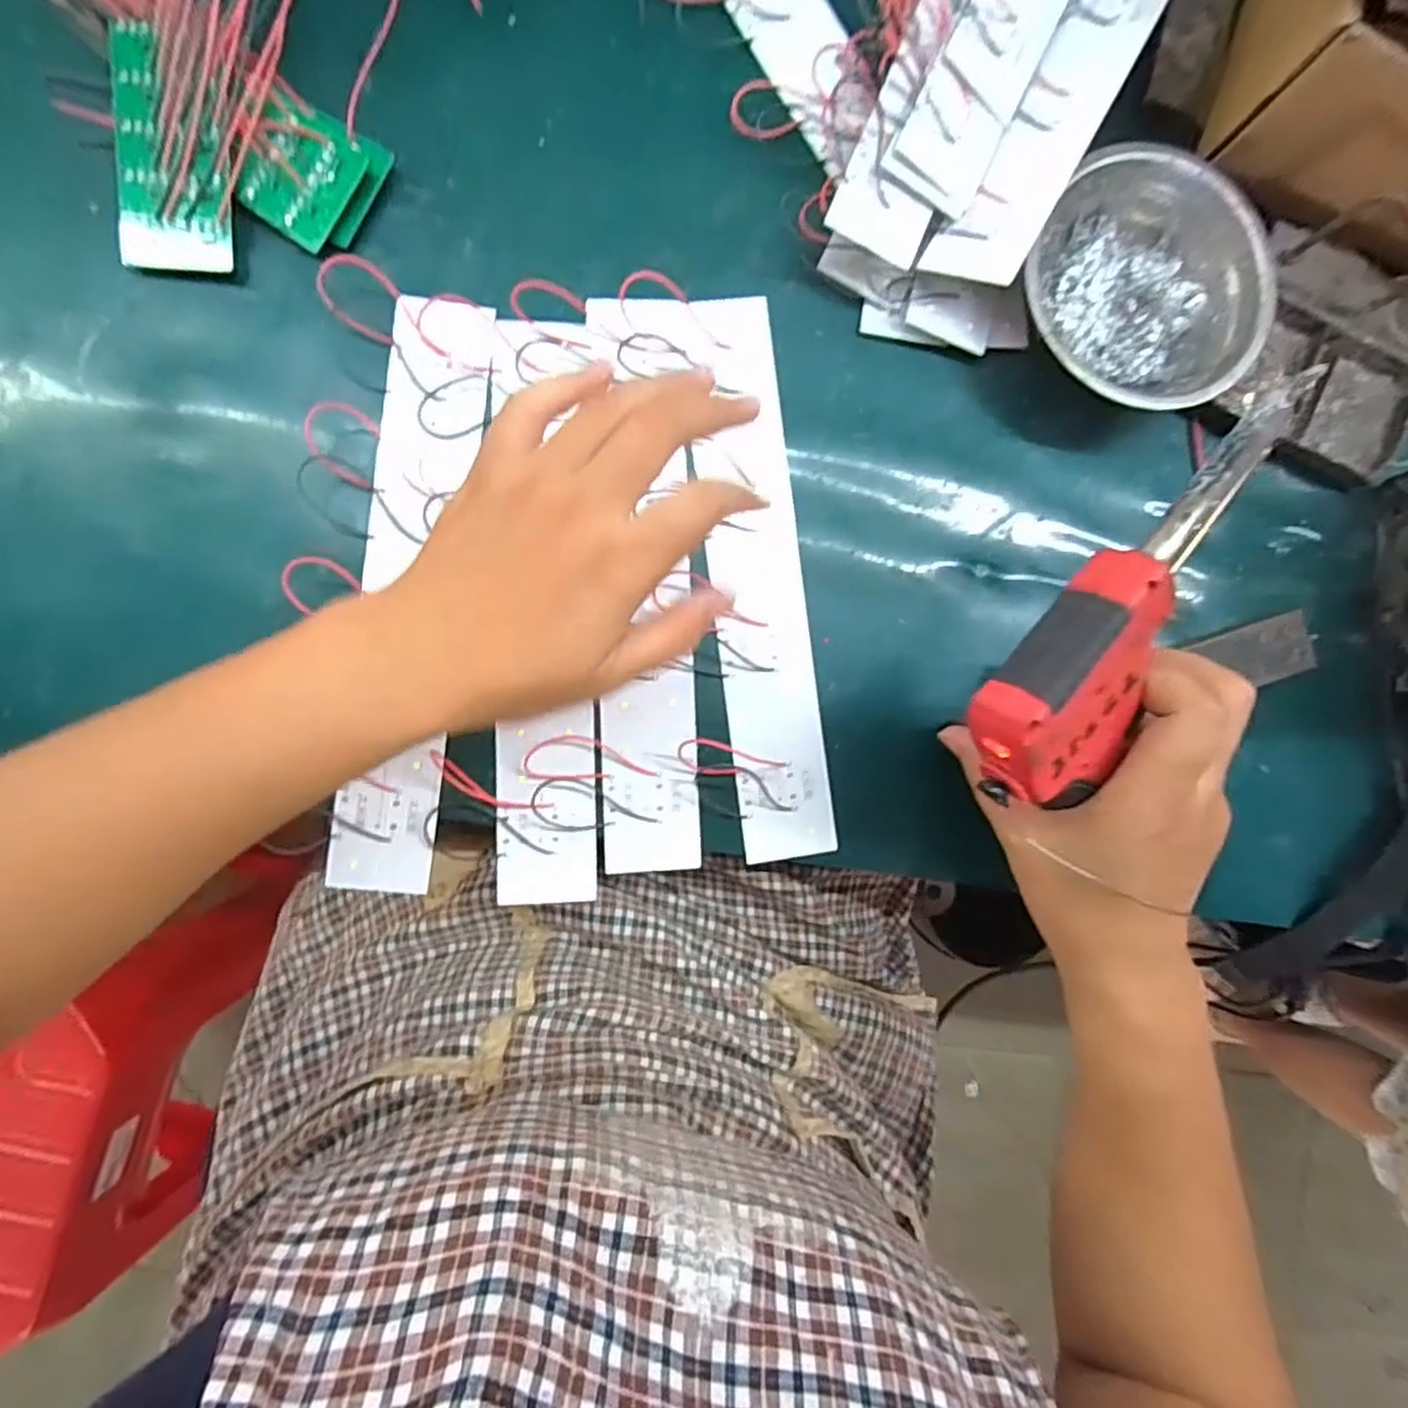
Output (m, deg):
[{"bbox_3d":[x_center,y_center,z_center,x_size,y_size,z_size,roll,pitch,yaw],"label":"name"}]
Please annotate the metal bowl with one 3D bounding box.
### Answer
[{"bbox_3d":[0.216,-0.204,0.354,0.118,0.038,0.118,0,90,-6],"label":"metal bowl"}]

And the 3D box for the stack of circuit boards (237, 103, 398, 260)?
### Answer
[{"bbox_3d":[-0.179,-0.241,0.321,0.050,0.012,0.057,30,87,-5],"label":"stack of circuit boards"}]

